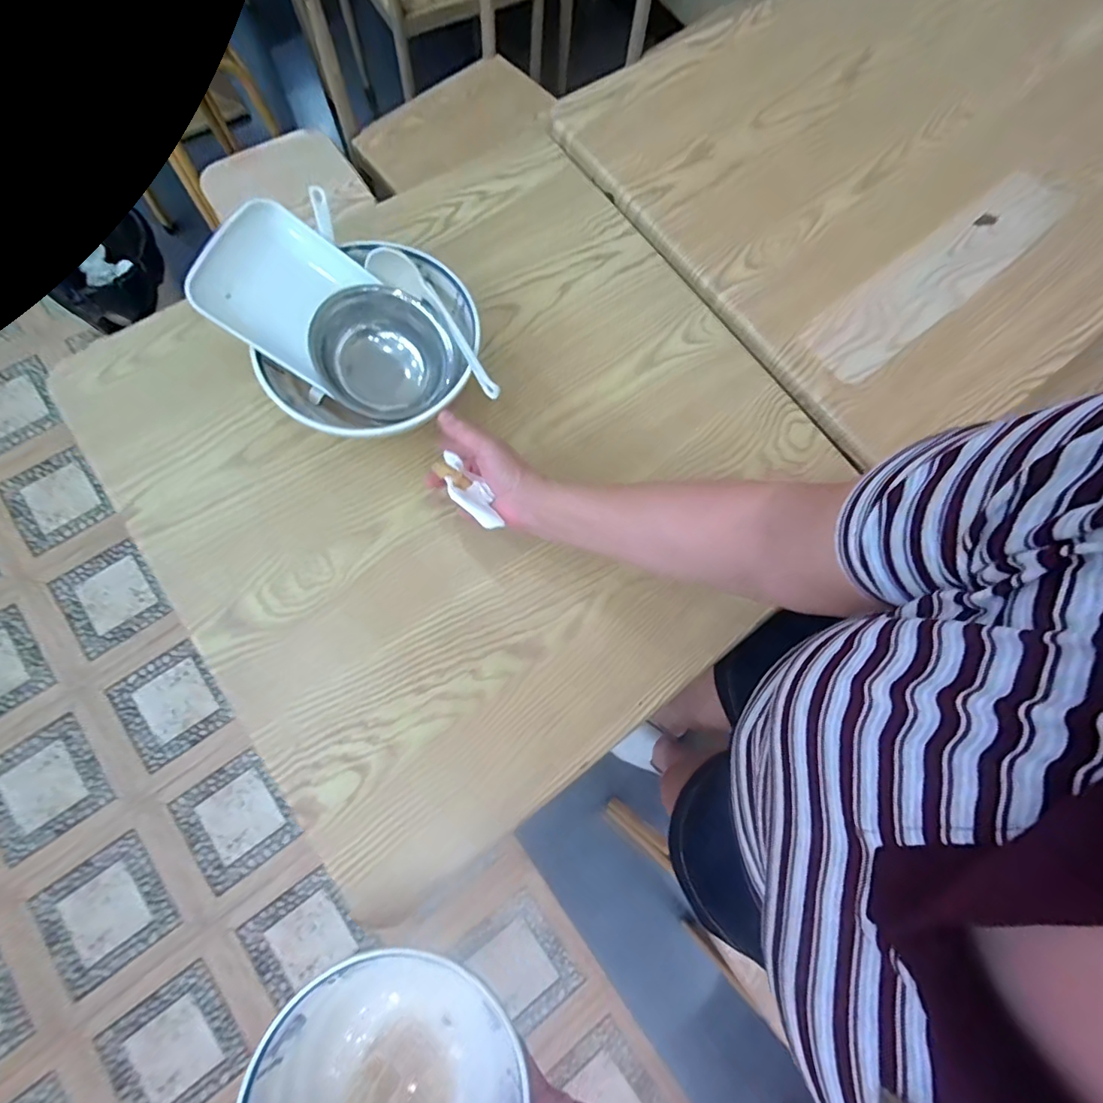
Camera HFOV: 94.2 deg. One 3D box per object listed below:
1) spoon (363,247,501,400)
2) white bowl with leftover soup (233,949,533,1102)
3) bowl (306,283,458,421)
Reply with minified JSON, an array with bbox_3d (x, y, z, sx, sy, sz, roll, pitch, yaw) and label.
[{"bbox_3d":[-0.108,-0.227,0.503,0.039,0.029,0.205,-40,81,-13],"label":"spoon"},{"bbox_3d":[-0.133,0.444,0.420,0.204,0.078,0.195,17,74,3],"label":"white bowl with leftover soup"},{"bbox_3d":[-0.169,-0.187,0.502,0.118,0.060,0.121,44,71,-33],"label":"bowl"}]

